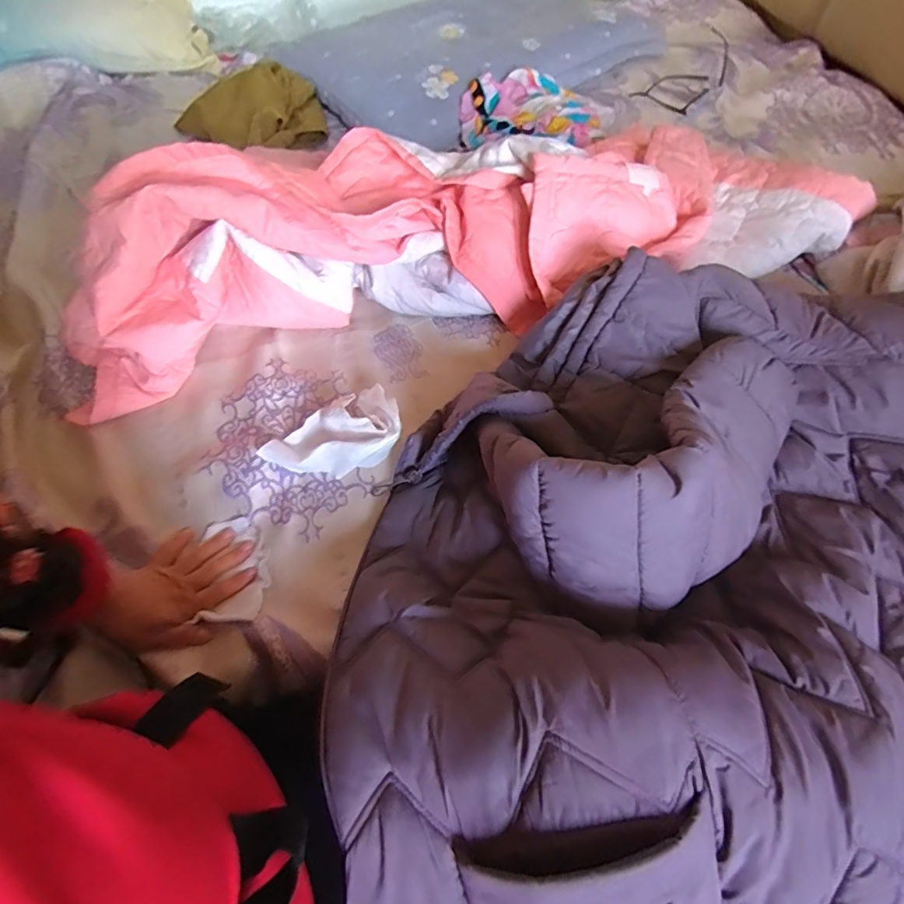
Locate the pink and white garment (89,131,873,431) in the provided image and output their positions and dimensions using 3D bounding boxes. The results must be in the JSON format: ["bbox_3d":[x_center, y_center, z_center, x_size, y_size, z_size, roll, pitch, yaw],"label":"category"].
[{"bbox_3d":[0.035,-0.297,0.653,1.051,0.180,0.251,-15,61,-9],"label":"pink and white garment"}]

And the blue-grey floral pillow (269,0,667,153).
[{"bbox_3d":[0.047,-0.828,1.004,0.698,0.072,0.440,-36,66,-19],"label":"blue-grey floral pillow"}]

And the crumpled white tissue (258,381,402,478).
[{"bbox_3d":[-0.131,-0.017,0.555,0.149,0.062,0.106,-35,66,-19],"label":"crumpled white tissue"}]

